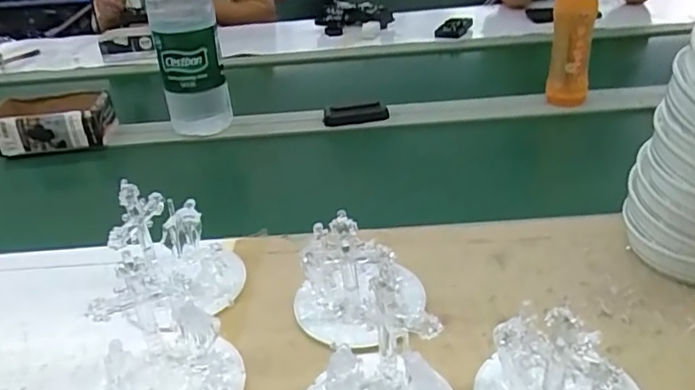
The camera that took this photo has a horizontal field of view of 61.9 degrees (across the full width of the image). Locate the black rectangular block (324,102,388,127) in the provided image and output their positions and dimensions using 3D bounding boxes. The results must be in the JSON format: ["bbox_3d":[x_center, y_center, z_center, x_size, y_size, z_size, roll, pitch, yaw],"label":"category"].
[{"bbox_3d":[0.014,-0.133,0.948,0.103,0.031,0.021,-6,33,0],"label":"black rectangular block"}]

